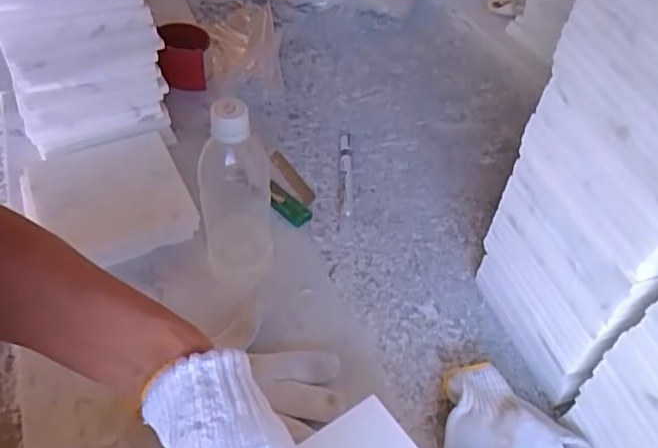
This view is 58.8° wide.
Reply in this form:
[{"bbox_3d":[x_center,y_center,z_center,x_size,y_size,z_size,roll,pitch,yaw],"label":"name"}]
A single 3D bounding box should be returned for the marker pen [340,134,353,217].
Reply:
[{"bbox_3d":[0.022,-0.064,0.739,0.016,0.014,0.150,2,49,-2],"label":"marker pen"}]

